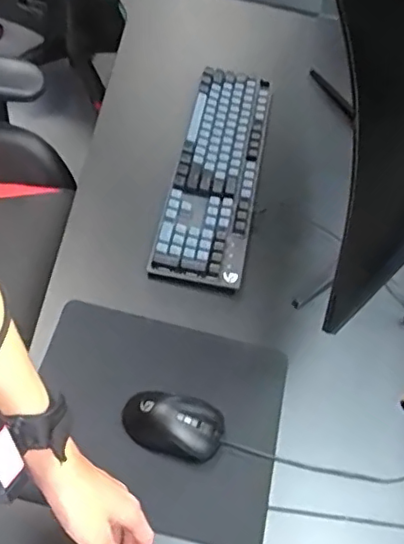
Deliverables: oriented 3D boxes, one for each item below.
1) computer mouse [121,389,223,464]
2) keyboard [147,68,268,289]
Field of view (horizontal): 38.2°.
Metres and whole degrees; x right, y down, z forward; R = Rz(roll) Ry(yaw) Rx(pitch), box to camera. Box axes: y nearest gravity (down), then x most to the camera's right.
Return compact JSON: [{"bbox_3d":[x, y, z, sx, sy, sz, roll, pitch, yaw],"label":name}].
[{"bbox_3d":[-0.035,0.180,0.687,0.117,0.043,0.071,16,58,2],"label":"computer mouse"},{"bbox_3d":[0.026,-0.163,0.924,0.129,0.036,0.428,11,57,2],"label":"keyboard"}]

